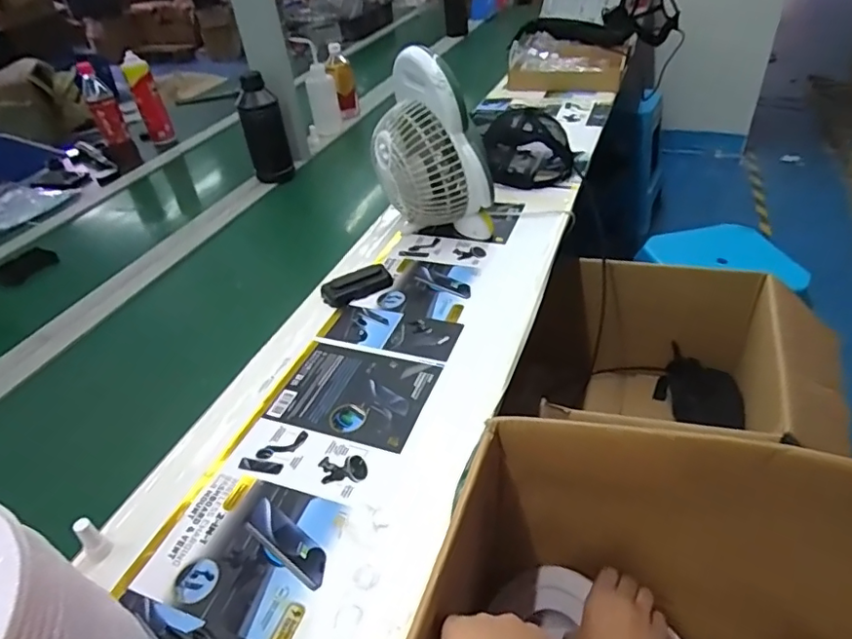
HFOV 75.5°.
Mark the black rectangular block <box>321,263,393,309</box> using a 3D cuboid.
[{"bbox_3d":[-0.108,-0.054,0.867,0.109,0.029,0.049,-23,41,-20],"label":"black rectangular block"}]

